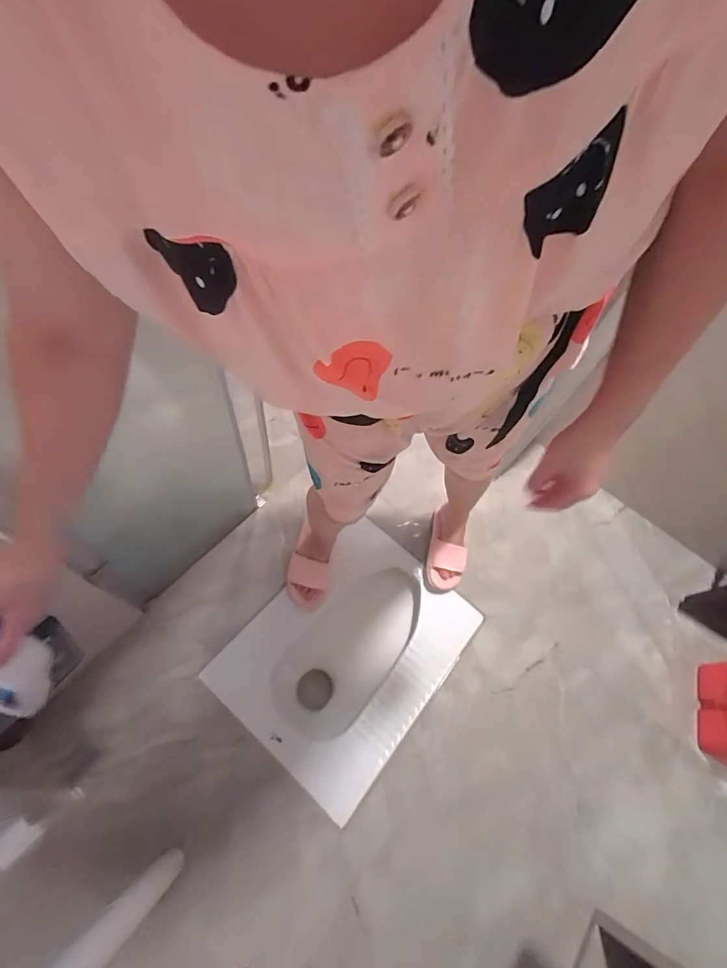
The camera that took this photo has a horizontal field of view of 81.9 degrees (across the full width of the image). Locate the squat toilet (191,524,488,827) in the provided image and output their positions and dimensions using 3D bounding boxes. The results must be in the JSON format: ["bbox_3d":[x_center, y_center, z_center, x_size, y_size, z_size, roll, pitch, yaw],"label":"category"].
[{"bbox_3d":[-0.035,0.425,1.081,0.445,0.140,0.569,38,71,16],"label":"squat toilet"}]

